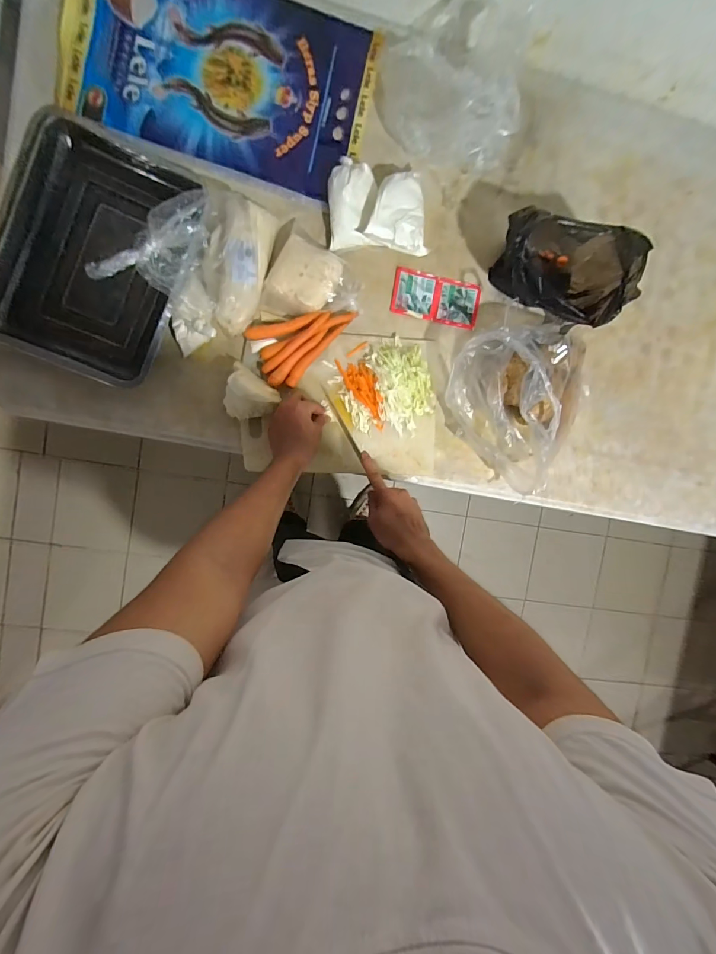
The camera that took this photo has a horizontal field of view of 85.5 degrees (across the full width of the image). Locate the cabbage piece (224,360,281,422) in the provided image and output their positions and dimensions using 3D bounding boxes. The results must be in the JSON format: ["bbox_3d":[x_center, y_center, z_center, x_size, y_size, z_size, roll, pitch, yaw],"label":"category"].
[{"bbox_3d":[-0.178,-0.128,0.610,0.084,0.055,0.074,34,92,-8],"label":"cabbage piece"}]

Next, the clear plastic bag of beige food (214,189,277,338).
[{"bbox_3d":[-0.193,-0.336,0.614,0.087,0.055,0.204,13,94,-7],"label":"clear plastic bag of beige food"}]

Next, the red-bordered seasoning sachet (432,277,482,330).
[{"bbox_3d":[0.180,-0.317,0.706,0.081,0.008,0.080,9,95,-7],"label":"red-bordered seasoning sachet"}]

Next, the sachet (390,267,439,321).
[{"bbox_3d":[0.102,-0.328,0.692,0.078,0.004,0.079,9,95,-7],"label":"sachet"}]

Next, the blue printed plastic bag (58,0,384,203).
[{"bbox_3d":[-0.204,-0.636,0.612,0.449,0.046,0.261,12,95,-7],"label":"blue printed plastic bag"}]

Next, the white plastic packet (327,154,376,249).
[{"bbox_3d":[-0.011,-0.450,0.639,0.075,0.055,0.131,0,96,-6],"label":"white plastic packet"}]

